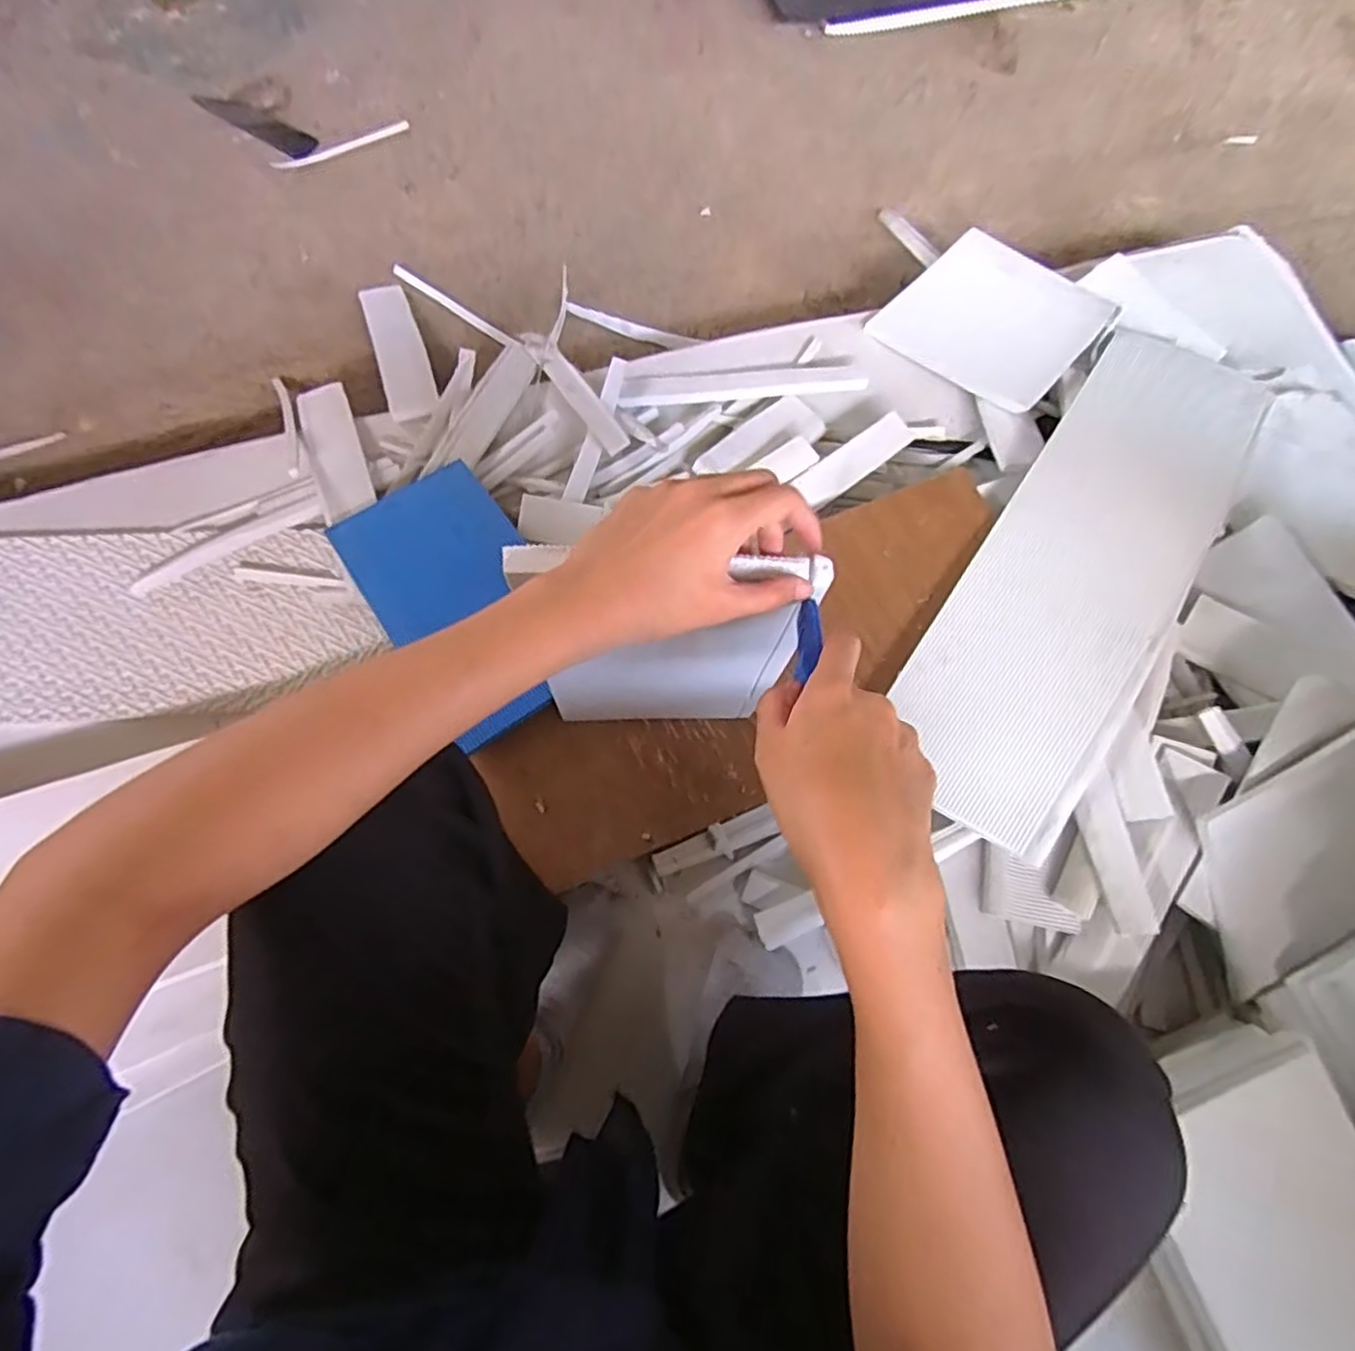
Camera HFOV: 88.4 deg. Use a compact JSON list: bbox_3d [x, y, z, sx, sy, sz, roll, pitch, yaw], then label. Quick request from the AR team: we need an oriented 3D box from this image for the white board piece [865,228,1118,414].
[{"bbox_3d":[0.358,-0.407,0.793,0.187,0.013,0.208,-45,68,-7],"label":"white board piece"}]

